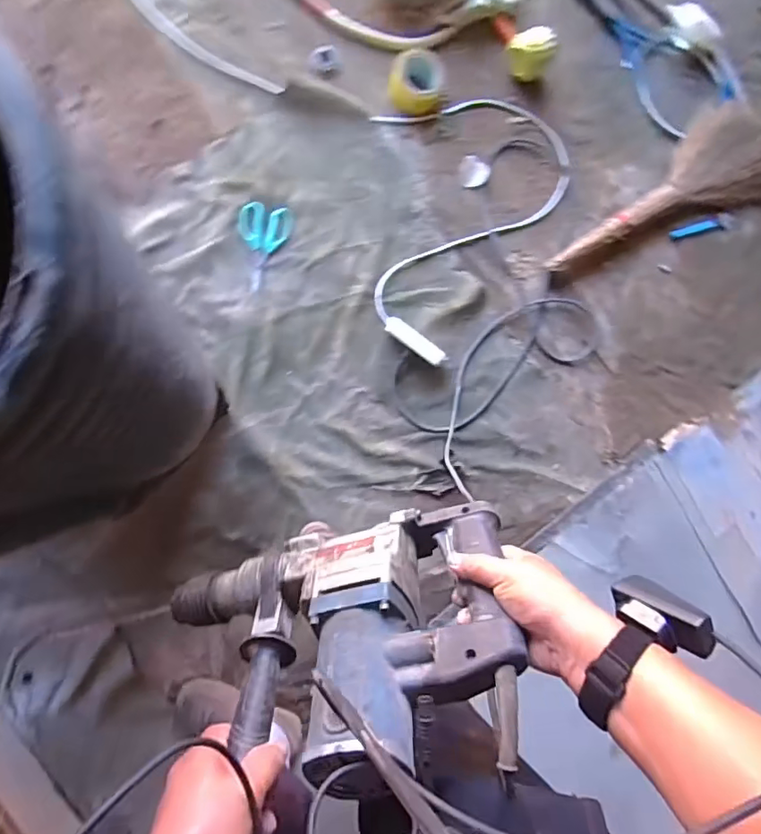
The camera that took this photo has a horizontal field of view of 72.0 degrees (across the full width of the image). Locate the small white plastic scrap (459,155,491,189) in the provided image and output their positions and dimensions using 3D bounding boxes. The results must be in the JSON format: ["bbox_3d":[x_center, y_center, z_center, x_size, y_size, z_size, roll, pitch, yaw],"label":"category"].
[{"bbox_3d":[0.220,-0.571,1.217,0.070,0.010,0.072,-10,89,-9],"label":"small white plastic scrap"}]

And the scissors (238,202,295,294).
[{"bbox_3d":[-0.253,-0.363,1.112,0.106,0.006,0.183,10,86,-8],"label":"scissors"}]

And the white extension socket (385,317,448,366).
[{"bbox_3d":[0.075,-0.166,1.143,0.146,0.030,0.041,37,83,-6],"label":"white extension socket"}]

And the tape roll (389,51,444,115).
[{"bbox_3d":[0.080,-0.737,1.154,0.113,0.059,0.118,0,88,-9],"label":"tape roll"}]

